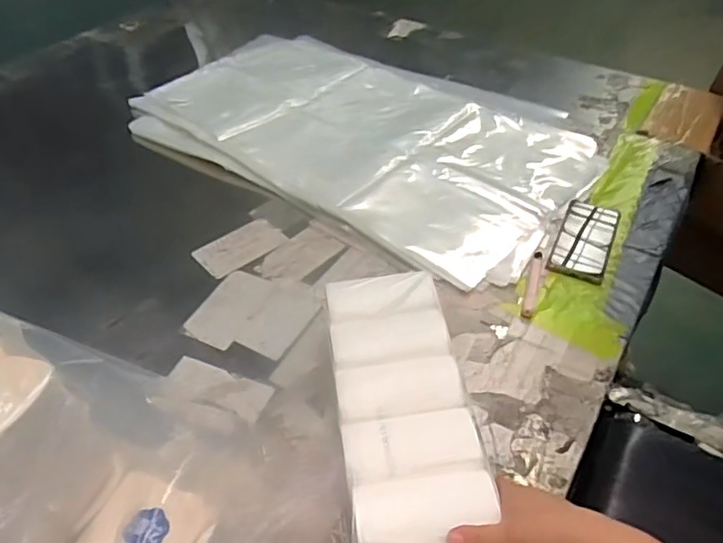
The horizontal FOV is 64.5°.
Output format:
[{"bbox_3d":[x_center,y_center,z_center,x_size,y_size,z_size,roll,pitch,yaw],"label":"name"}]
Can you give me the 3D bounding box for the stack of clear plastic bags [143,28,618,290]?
[{"bbox_3d":[0.000,-0.277,1.073,0.809,0.032,0.520,27,52,25],"label":"stack of clear plastic bags"}]

